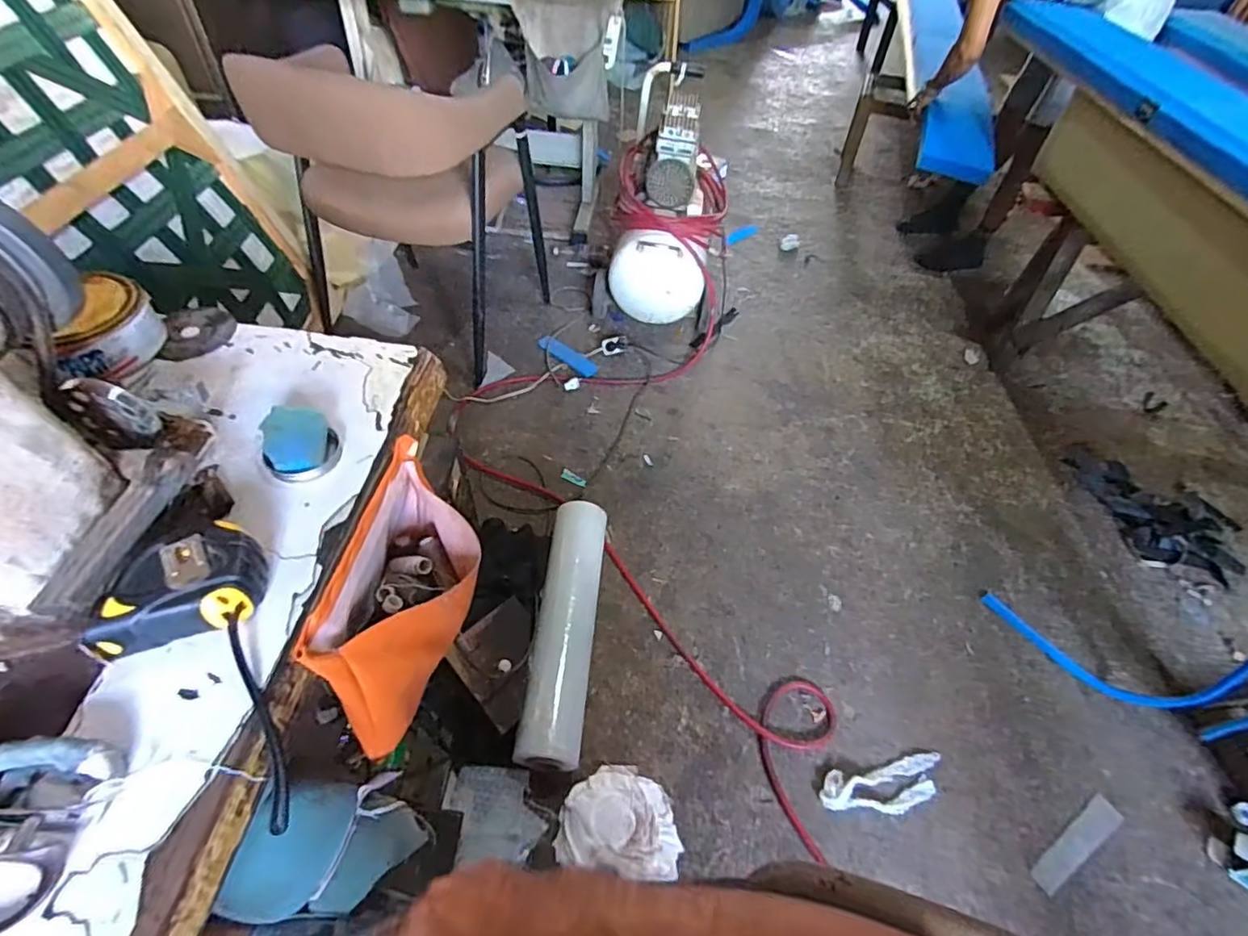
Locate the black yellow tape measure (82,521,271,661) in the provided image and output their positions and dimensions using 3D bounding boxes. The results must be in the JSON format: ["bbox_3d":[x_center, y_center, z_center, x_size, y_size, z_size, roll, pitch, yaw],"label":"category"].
[{"bbox_3d":[-0.273,0.075,0.366,0.080,0.047,0.063,-11,51,-12],"label":"black yellow tape measure"}]

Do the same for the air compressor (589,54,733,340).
[{"bbox_3d":[0.137,-0.819,1.763,0.350,0.512,0.660,11,50,7],"label":"air compressor"}]

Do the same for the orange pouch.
[{"bbox_3d":[-0.174,0.103,0.500,0.099,0.165,0.201,-3,50,-5],"label":"orange pouch"}]

